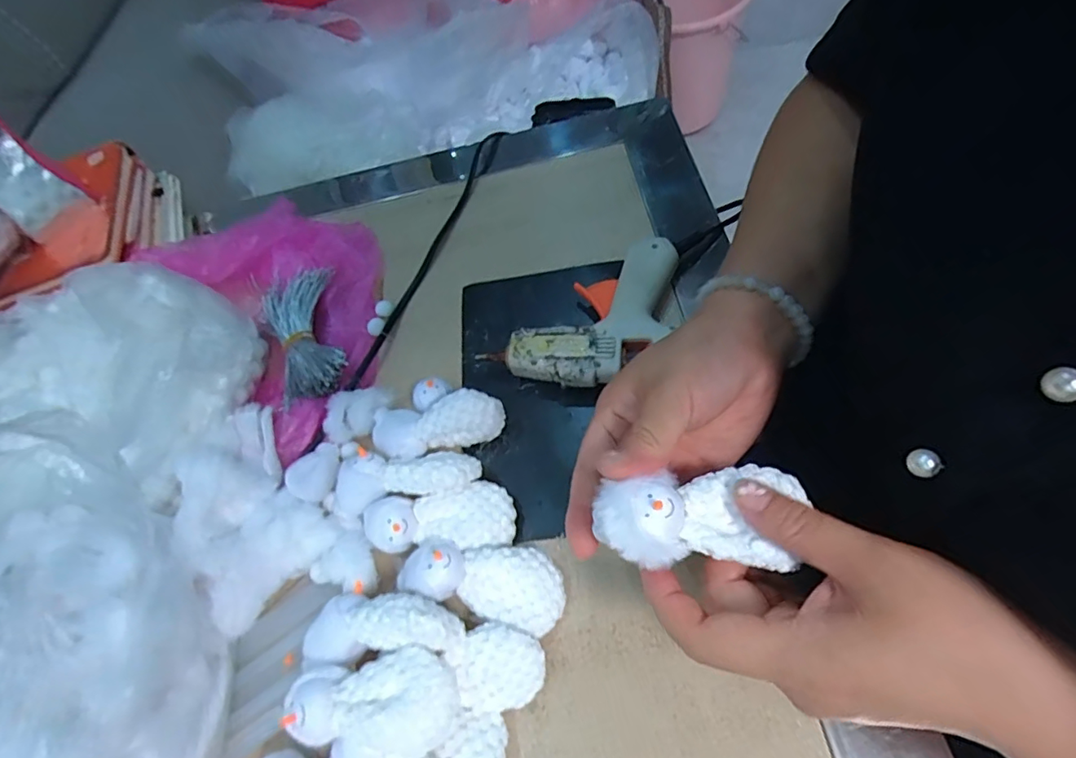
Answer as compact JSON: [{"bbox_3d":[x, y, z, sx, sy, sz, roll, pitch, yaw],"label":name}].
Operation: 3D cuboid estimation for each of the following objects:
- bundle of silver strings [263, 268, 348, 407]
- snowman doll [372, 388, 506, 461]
[{"bbox_3d":[-0.168,-0.035,0.382,0.048,0.016,0.112,-23,60,-2],"label":"bundle of silver strings"},{"bbox_3d":[-0.063,0.030,0.332,0.083,0.035,0.035,-12,58,13],"label":"snowman doll"}]

